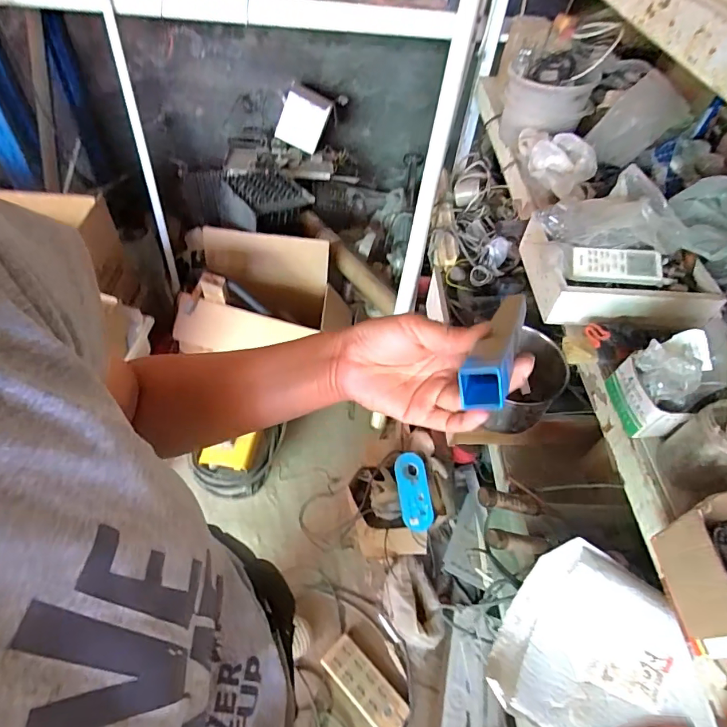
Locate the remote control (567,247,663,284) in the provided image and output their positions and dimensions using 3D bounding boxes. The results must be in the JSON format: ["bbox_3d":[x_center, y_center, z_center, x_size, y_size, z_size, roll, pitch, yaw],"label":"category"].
[{"bbox_3d":[0.361,-0.140,0.656,0.126,0.020,0.049,6,81,6],"label":"remote control"}]

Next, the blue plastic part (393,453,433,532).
[{"bbox_3d":[0.125,0.325,1.162,0.084,0.022,0.186,-13,74,15],"label":"blue plastic part"}]

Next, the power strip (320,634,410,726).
[{"bbox_3d":[0.004,0.785,1.114,0.090,0.035,0.227,-36,62,-29],"label":"power strip"}]

